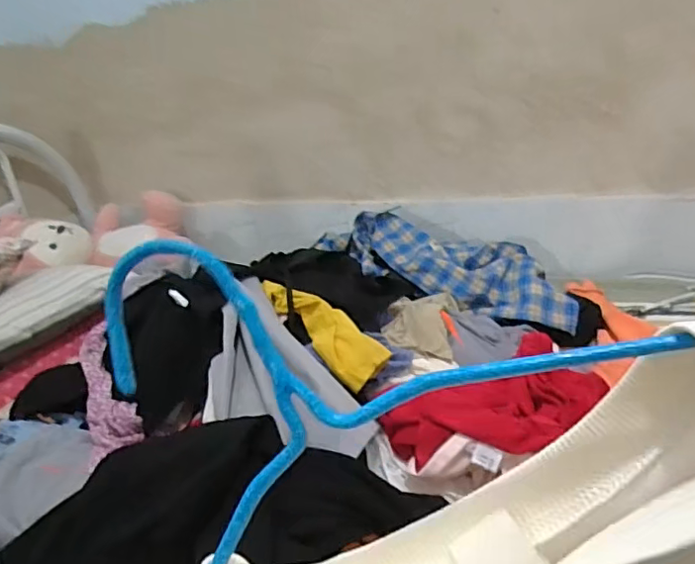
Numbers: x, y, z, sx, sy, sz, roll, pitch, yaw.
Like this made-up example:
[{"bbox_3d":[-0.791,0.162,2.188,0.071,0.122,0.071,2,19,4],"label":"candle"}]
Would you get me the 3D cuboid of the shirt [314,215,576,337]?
[{"bbox_3d":[0.206,-0.045,1.259,0.610,0.149,0.211,6,28,29],"label":"shirt"}]

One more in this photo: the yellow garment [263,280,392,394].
[{"bbox_3d":[-0.039,0.061,0.790,0.071,0.043,0.235,-24,45,-32],"label":"yellow garment"}]

